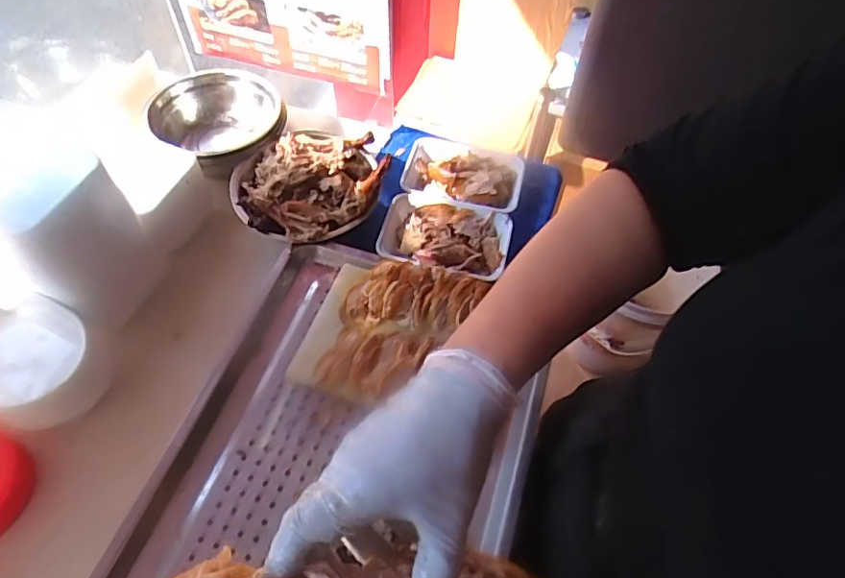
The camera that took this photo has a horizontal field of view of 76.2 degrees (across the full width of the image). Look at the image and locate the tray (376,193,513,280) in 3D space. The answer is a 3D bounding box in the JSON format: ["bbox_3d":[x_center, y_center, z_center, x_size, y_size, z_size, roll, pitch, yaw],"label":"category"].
[{"bbox_3d":[0.030,-0.070,0.733,0.172,0.046,0.114,14,58,6],"label":"tray"}]

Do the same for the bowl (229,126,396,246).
[{"bbox_3d":[-0.149,-0.142,0.719,0.175,0.089,0.183,2,57,-2],"label":"bowl"}]

